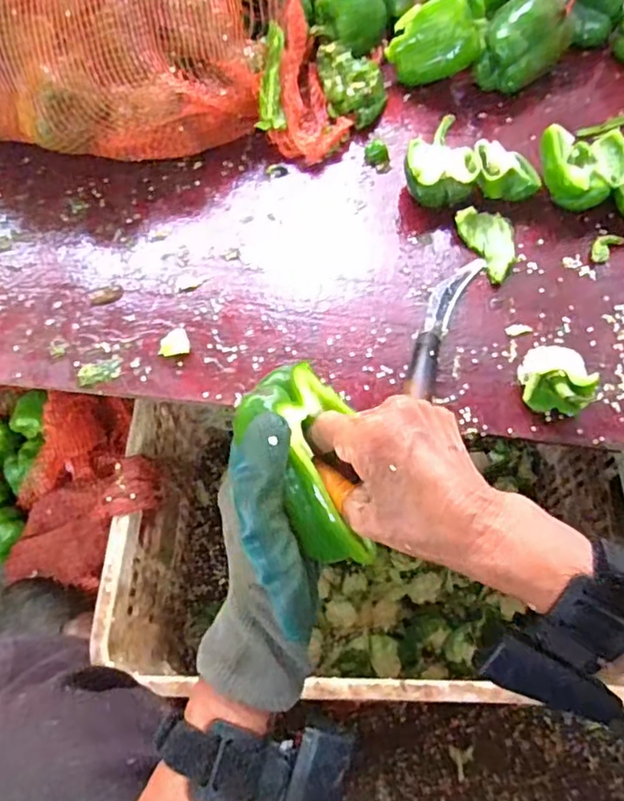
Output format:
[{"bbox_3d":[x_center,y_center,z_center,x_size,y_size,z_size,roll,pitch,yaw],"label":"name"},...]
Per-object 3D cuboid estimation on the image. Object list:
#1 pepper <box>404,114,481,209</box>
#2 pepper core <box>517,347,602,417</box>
[{"bbox_3d":[0.137,-0.246,0.634,0.076,0.050,0.092,11,65,6],"label":"pepper"},{"bbox_3d":[0.217,-0.021,0.524,0.055,0.048,0.059,0,64,0],"label":"pepper core"}]

